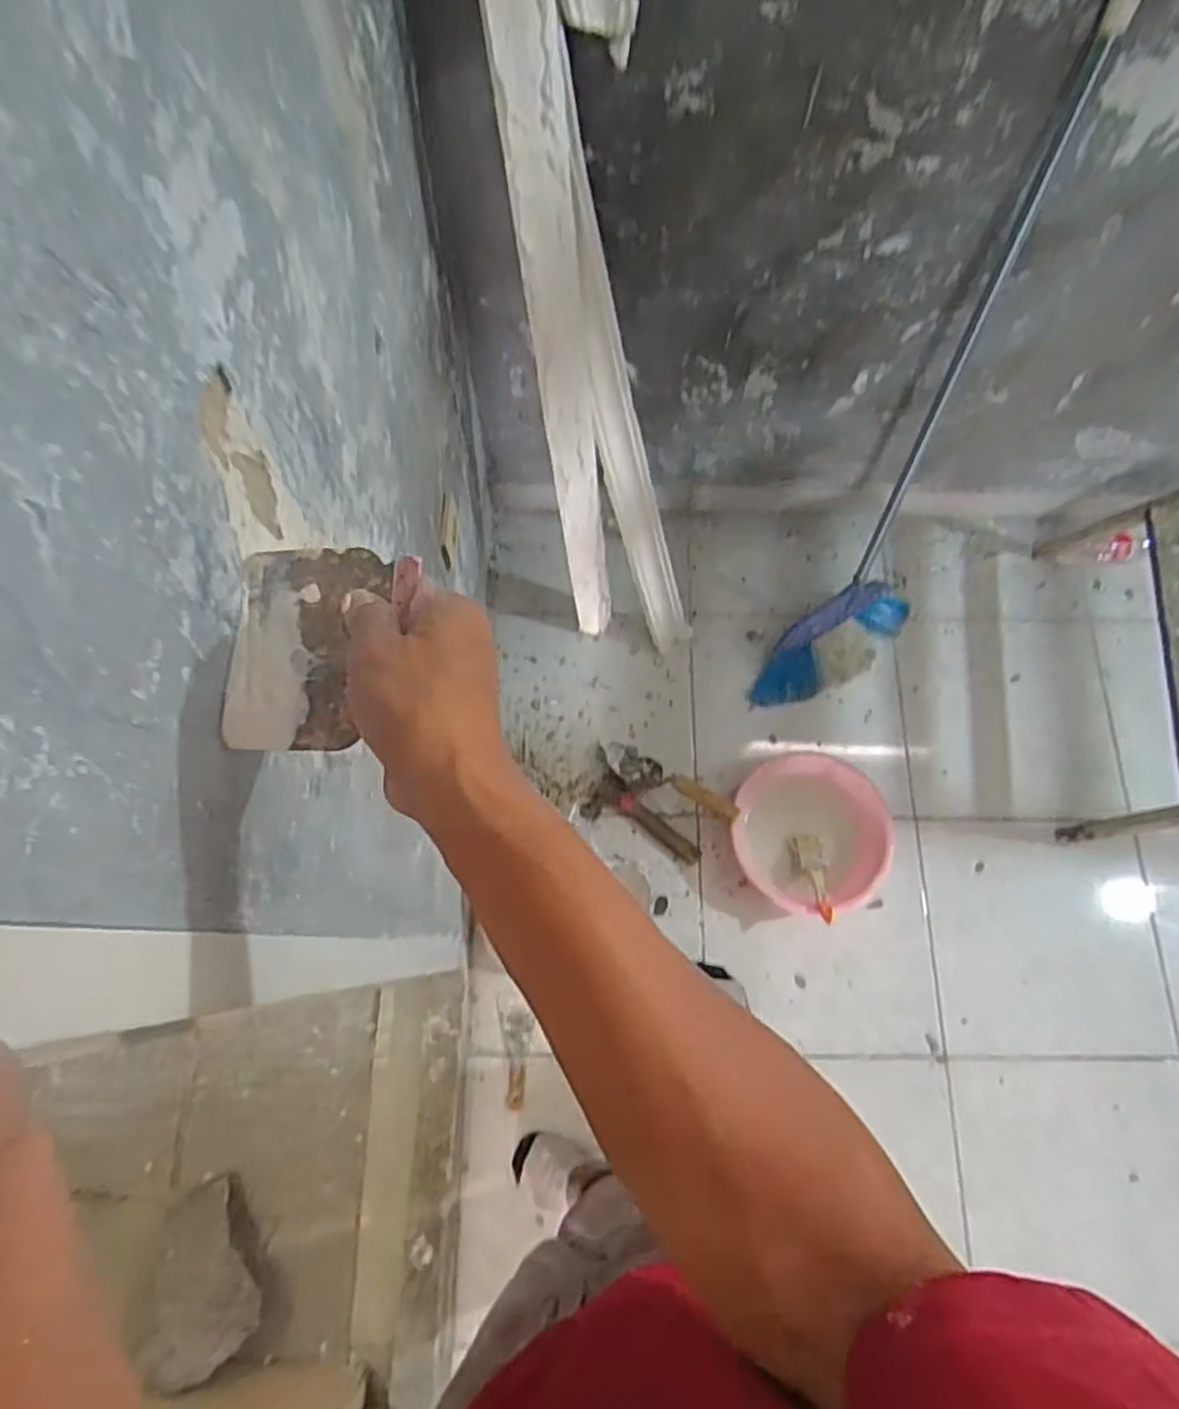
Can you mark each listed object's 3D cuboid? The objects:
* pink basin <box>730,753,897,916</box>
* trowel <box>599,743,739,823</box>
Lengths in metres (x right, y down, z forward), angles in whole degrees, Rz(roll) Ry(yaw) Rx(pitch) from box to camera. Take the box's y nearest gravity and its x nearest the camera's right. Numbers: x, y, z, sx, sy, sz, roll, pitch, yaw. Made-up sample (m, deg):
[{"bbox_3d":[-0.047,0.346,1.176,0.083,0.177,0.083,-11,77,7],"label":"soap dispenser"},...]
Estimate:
[{"bbox_3d":[0.384,0.217,1.341,0.255,0.086,0.273,0,73,-2],"label":"pink basin"},{"bbox_3d":[0.137,0.141,1.365,0.280,0.062,0.076,23,72,37],"label":"trowel"}]

